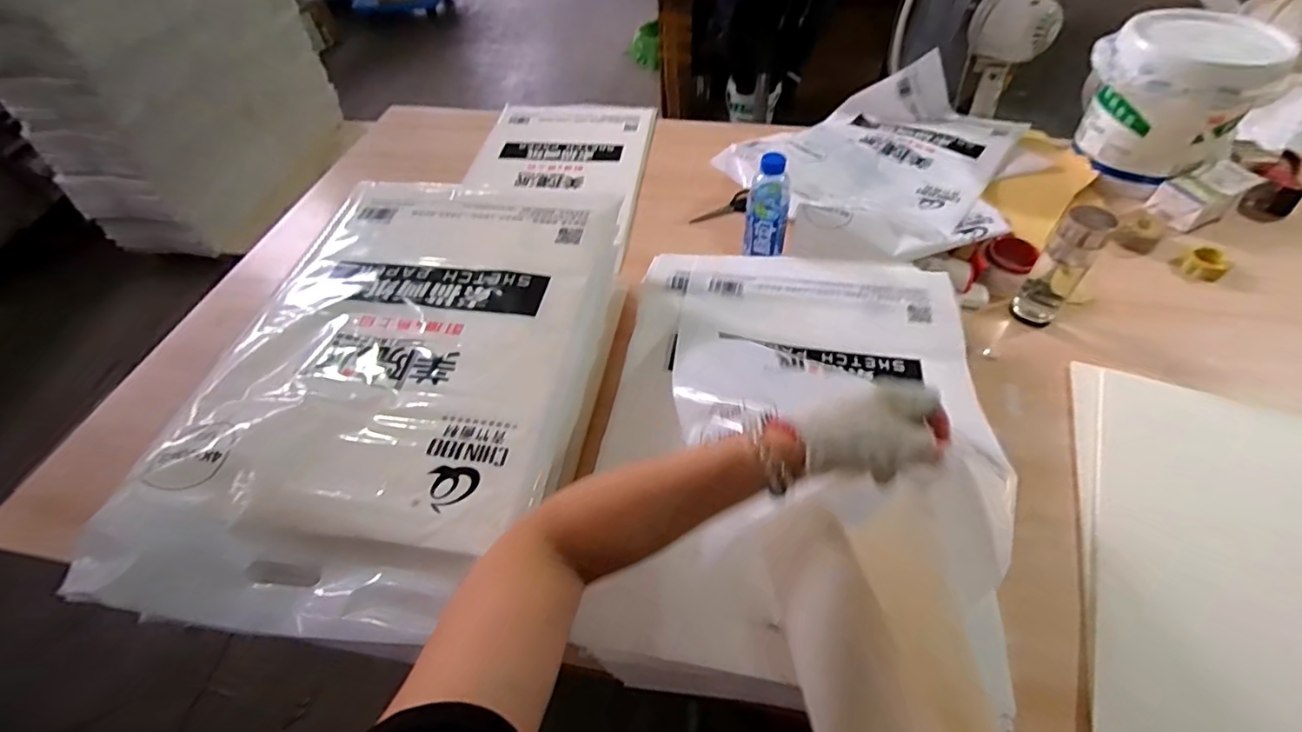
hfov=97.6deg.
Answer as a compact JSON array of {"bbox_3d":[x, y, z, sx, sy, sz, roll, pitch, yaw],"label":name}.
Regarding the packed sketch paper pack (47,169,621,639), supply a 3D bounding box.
[{"bbox_3d":[-0.274,-0.015,0.650,0.395,0.056,0.594,5,51,7],"label":"packed sketch paper pack"}]

